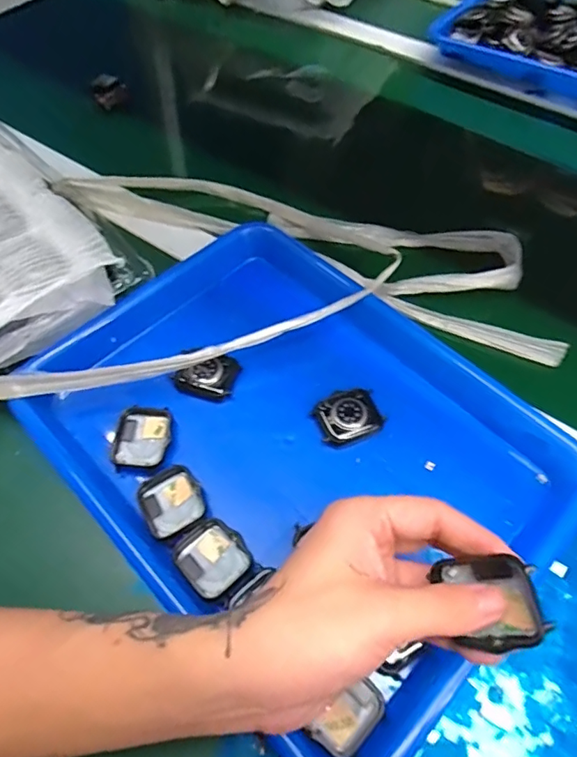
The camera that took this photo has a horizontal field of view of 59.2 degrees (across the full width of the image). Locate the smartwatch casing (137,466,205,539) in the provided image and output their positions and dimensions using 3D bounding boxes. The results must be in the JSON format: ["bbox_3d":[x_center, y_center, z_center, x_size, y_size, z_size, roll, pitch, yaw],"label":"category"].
[{"bbox_3d":[-0.075,0.079,0.326,0.038,0.007,0.042,-31,63,-17],"label":"smartwatch casing"}]

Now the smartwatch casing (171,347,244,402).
[{"bbox_3d":[-0.060,-0.003,0.373,0.043,0.013,0.033,14,60,9],"label":"smartwatch casing"}]

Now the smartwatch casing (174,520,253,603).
[{"bbox_3d":[-0.046,0.109,0.309,0.041,0.006,0.039,39,67,21],"label":"smartwatch casing"}]

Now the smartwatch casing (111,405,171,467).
[{"bbox_3d":[-0.100,0.040,0.351,0.035,0.006,0.043,6,59,4],"label":"smartwatch casing"}]

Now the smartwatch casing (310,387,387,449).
[{"bbox_3d":[0.042,0.027,0.357,0.045,0.010,0.037,-22,61,-12],"label":"smartwatch casing"}]

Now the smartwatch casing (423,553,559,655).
[{"bbox_3d":[0.091,0.096,0.222,0.039,0.012,0.039,-28,62,27],"label":"smartwatch casing"}]

